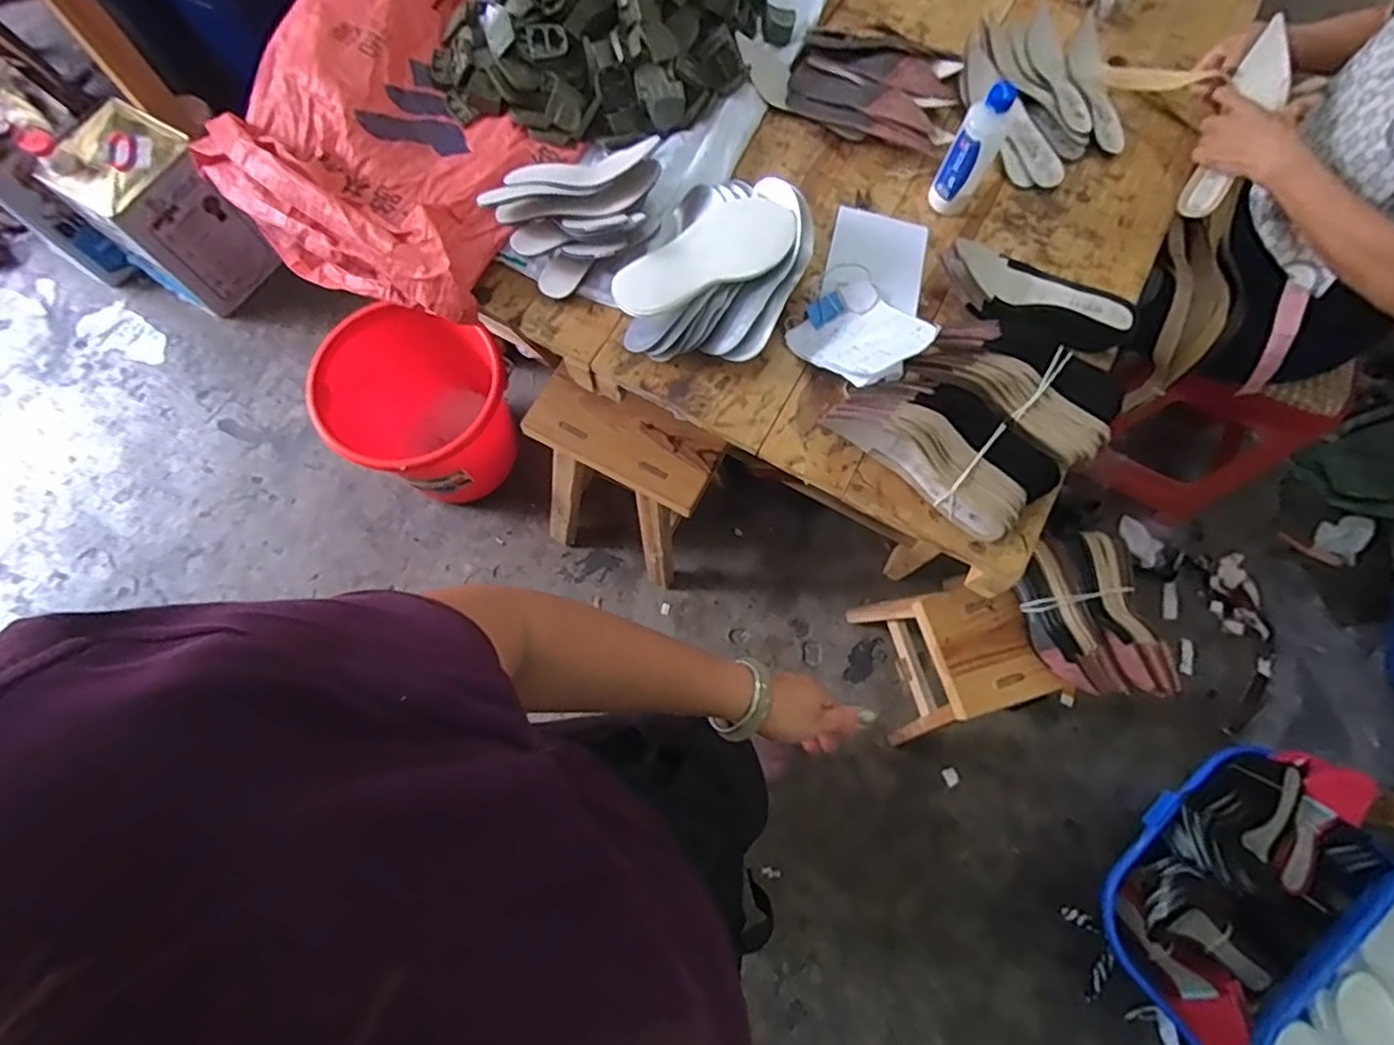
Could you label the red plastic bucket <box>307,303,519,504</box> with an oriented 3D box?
[{"bbox_3d":[-0.561,-0.223,1.380,0.338,0.360,0.330,1,73,-2],"label":"red plastic bucket"}]

